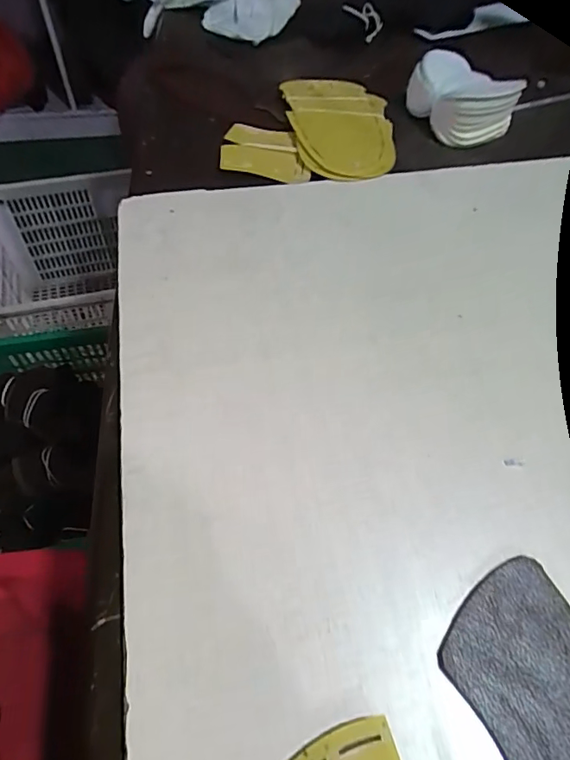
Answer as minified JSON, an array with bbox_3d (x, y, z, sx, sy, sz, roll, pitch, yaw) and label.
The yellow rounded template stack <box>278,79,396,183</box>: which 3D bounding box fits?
[{"bbox_3d":[0.055,-0.249,0.480,0.106,0.017,0.166,0,54,-3],"label":"yellow rounded template stack"}]

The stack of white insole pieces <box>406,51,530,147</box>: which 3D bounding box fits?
[{"bbox_3d":[0.182,-0.291,0.502,0.111,0.043,0.096,18,55,10],"label":"stack of white insole pieces"}]

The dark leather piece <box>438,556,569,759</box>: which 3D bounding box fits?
[{"bbox_3d":[0.124,0.156,0.204,0.070,0.005,0.142,-18,57,-15],"label":"dark leather piece"}]

